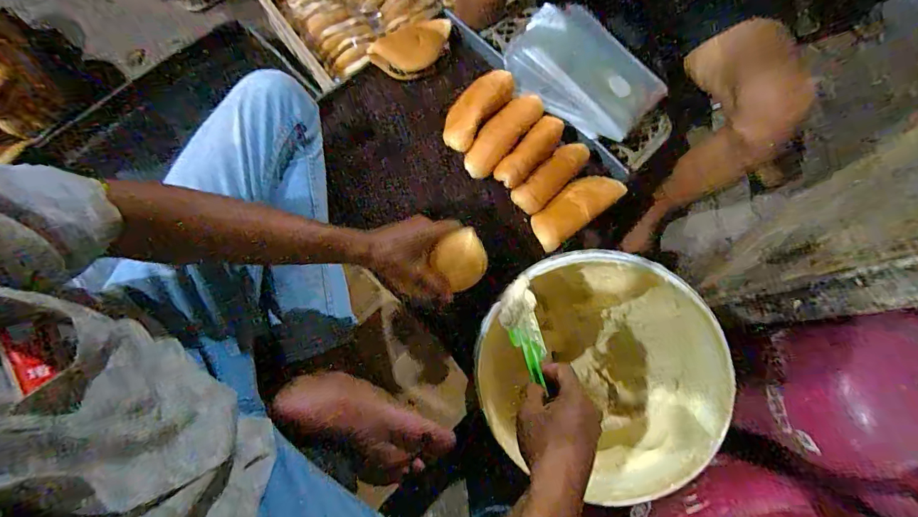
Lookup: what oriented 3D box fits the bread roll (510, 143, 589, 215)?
[{"bbox_3d":[0.146,-0.126,0.675,0.147,0.034,0.047,-42,81,-10],"label":"bread roll"}]

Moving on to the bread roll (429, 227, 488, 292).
[{"bbox_3d":[0.003,0.004,0.531,0.062,0.041,0.060,-27,79,-8],"label":"bread roll"}]

